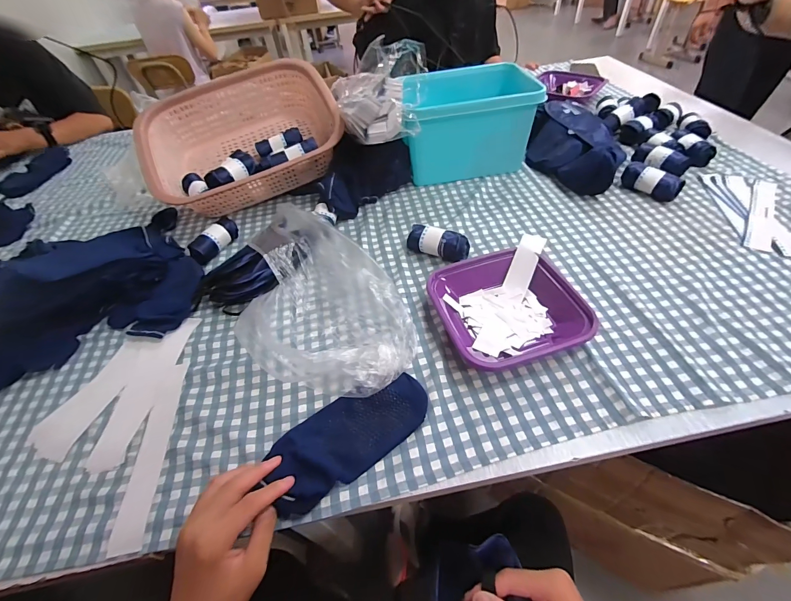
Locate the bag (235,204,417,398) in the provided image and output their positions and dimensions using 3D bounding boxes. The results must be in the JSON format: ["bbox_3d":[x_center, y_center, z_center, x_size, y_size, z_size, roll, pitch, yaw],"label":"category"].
[{"bbox_3d":[-0.132,-0.014,0.522,0.221,0.046,0.389,-30,53,-18],"label":"bag"}]

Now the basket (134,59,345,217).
[{"bbox_3d":[-0.305,-0.336,0.729,0.385,0.130,0.277,-25,68,-9],"label":"basket"}]

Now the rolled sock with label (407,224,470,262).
[{"bbox_3d":[0.068,-0.089,0.577,0.099,0.046,0.042,14,53,18],"label":"rolled sock with label"}]

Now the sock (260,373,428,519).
[{"bbox_3d":[-0.050,0.148,0.397,0.185,0.020,0.083,-28,52,-22],"label":"sock"}]

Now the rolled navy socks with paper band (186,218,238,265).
[{"bbox_3d":[-0.327,-0.108,0.634,0.031,0.050,0.097,18,54,20],"label":"rolled navy socks with paper band"}]

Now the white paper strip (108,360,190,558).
[{"bbox_3d":[-0.284,0.168,0.412,0.038,0.005,0.213,-12,49,-1],"label":"white paper strip"}]

